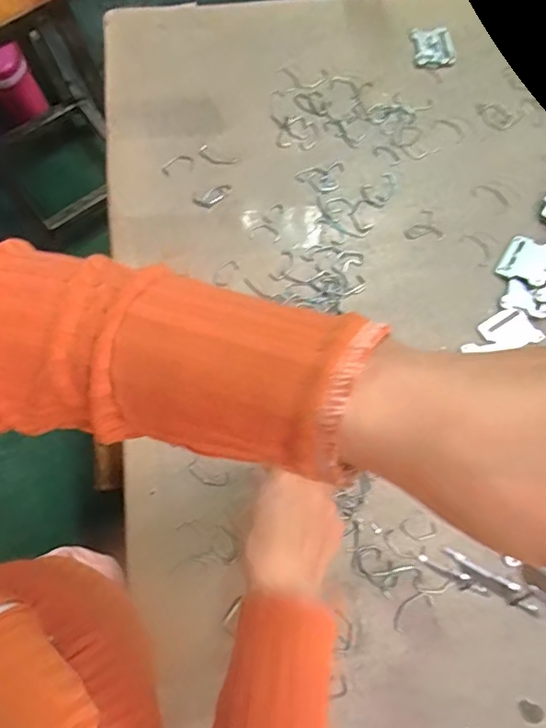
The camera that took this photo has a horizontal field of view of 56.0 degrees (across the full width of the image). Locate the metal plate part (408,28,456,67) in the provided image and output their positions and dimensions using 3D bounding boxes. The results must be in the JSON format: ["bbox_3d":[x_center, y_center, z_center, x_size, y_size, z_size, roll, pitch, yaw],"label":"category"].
[{"bbox_3d":[0.181,-0.358,0.580,0.047,0.004,0.049,-6,76,-2],"label":"metal plate part"}]

